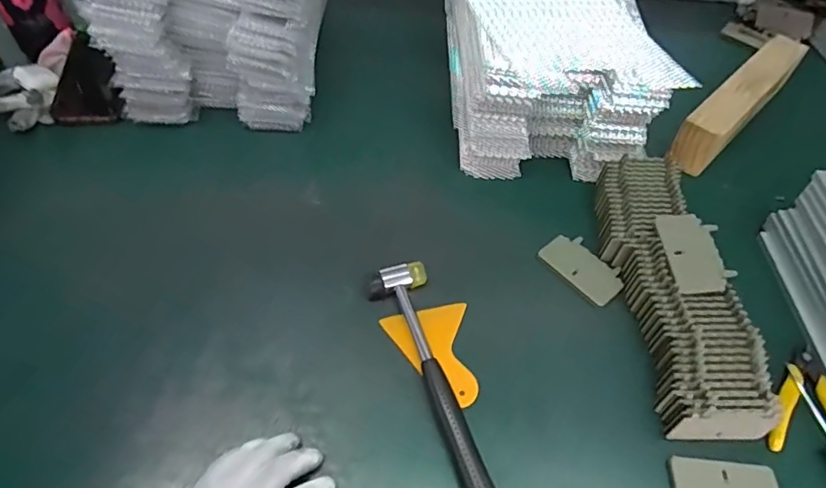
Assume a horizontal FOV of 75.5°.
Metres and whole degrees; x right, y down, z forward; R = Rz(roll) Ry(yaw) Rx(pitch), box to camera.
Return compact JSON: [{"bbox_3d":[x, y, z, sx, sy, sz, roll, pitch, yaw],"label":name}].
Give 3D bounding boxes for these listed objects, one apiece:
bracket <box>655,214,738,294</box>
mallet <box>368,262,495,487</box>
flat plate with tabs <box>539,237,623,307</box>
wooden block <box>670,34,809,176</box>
[{"bbox_3d":[0.272,0.007,0.519,0.054,0.006,0.086,-5,59,-1],"label":"bracket"},{"bbox_3d":[0.016,0.120,0.478,0.054,0.023,0.240,-12,55,-13],"label":"mallet"},{"bbox_3d":[0.181,0.025,0.569,0.052,0.008,0.086,-33,62,-26],"label":"flat plate with tabs"},{"bbox_3d":[0.427,-0.188,0.697,0.053,0.062,0.291,39,59,23],"label":"wooden block"}]

